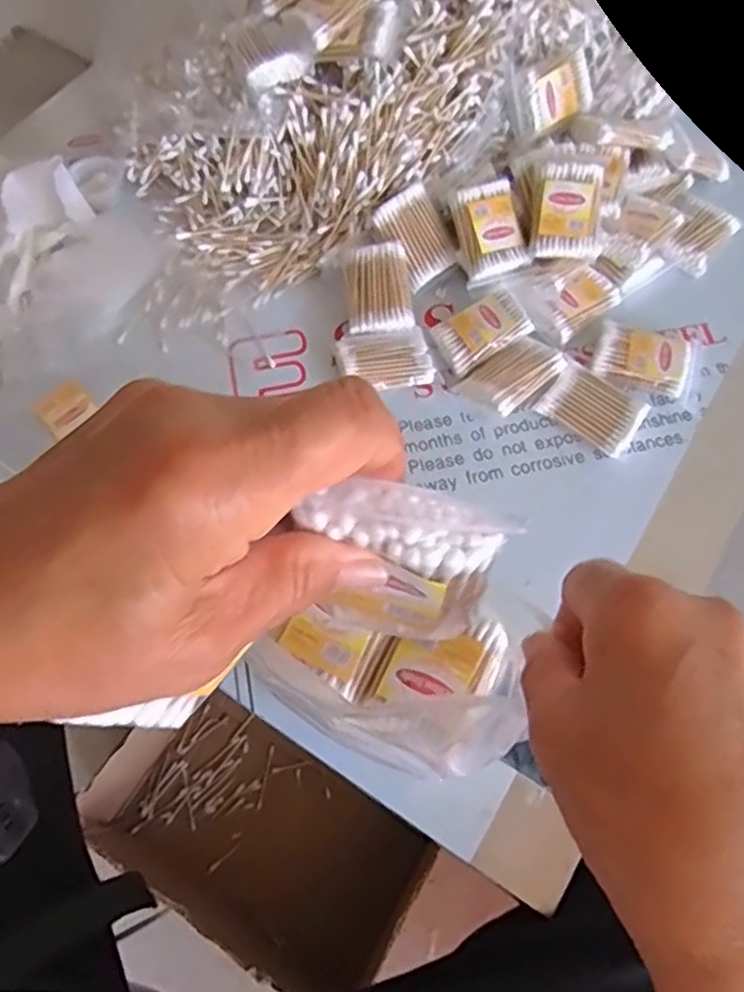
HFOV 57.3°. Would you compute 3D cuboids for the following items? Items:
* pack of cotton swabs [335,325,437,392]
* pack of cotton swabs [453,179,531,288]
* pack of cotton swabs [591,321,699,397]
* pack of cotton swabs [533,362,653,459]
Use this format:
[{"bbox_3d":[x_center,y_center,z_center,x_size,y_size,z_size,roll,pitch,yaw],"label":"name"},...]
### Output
[{"bbox_3d":[0.012,-0.114,0.568,0.072,0.022,0.049,-11,66,-5],"label":"pack of cotton swabs"},{"bbox_3d":[0.101,-0.221,0.572,0.056,0.021,0.077,-14,96,-8],"label":"pack of cotton swabs"},{"bbox_3d":[0.230,-0.117,0.570,0.081,0.026,0.057,17,66,8],"label":"pack of cotton swabs"},{"bbox_3d":[0.178,-0.071,0.545,0.076,0.014,0.051,33,90,12],"label":"pack of cotton swabs"}]

